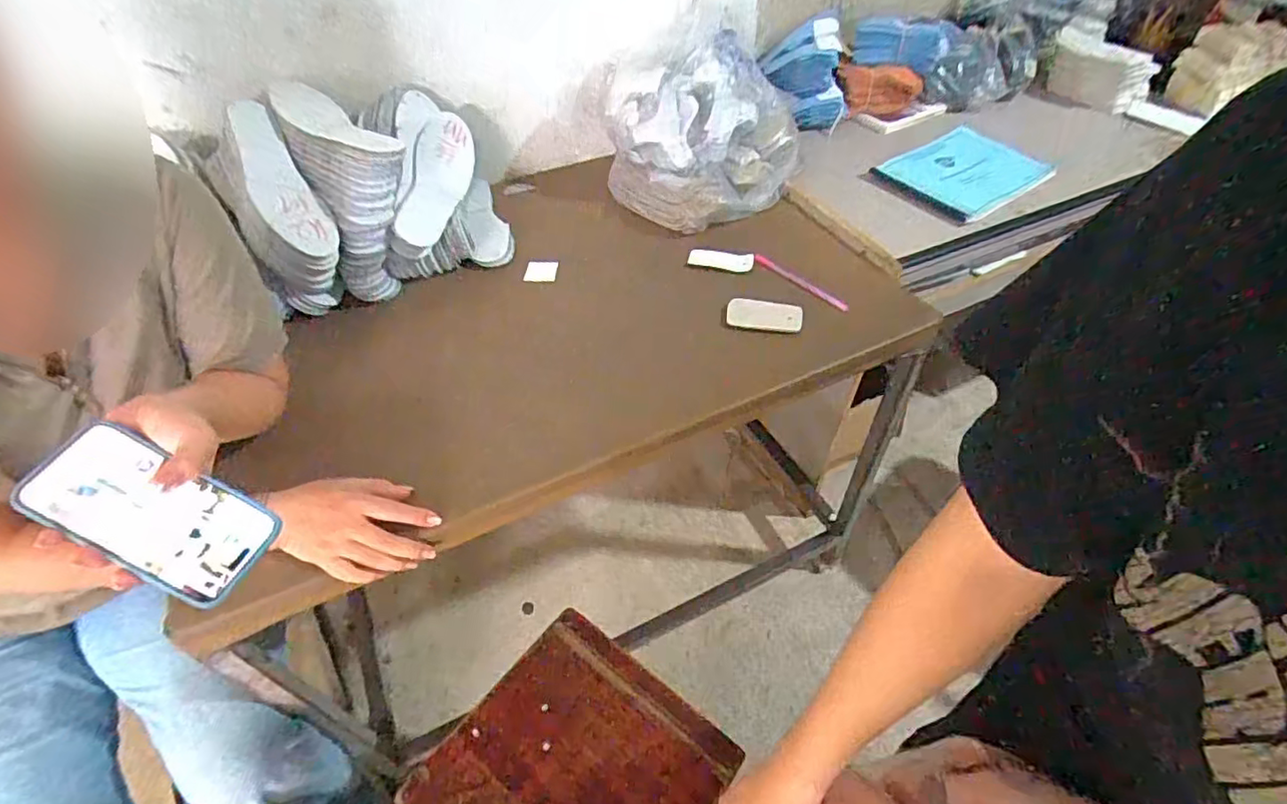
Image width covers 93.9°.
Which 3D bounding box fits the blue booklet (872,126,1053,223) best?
[{"bbox_3d":[0.630,-0.452,1.169,0.336,0.028,0.228,-31,57,-26],"label":"blue booklet"}]

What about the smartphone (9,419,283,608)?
[{"bbox_3d":[-0.382,0.083,0.468,0.175,0.015,0.080,33,51,-4],"label":"smartphone"}]

